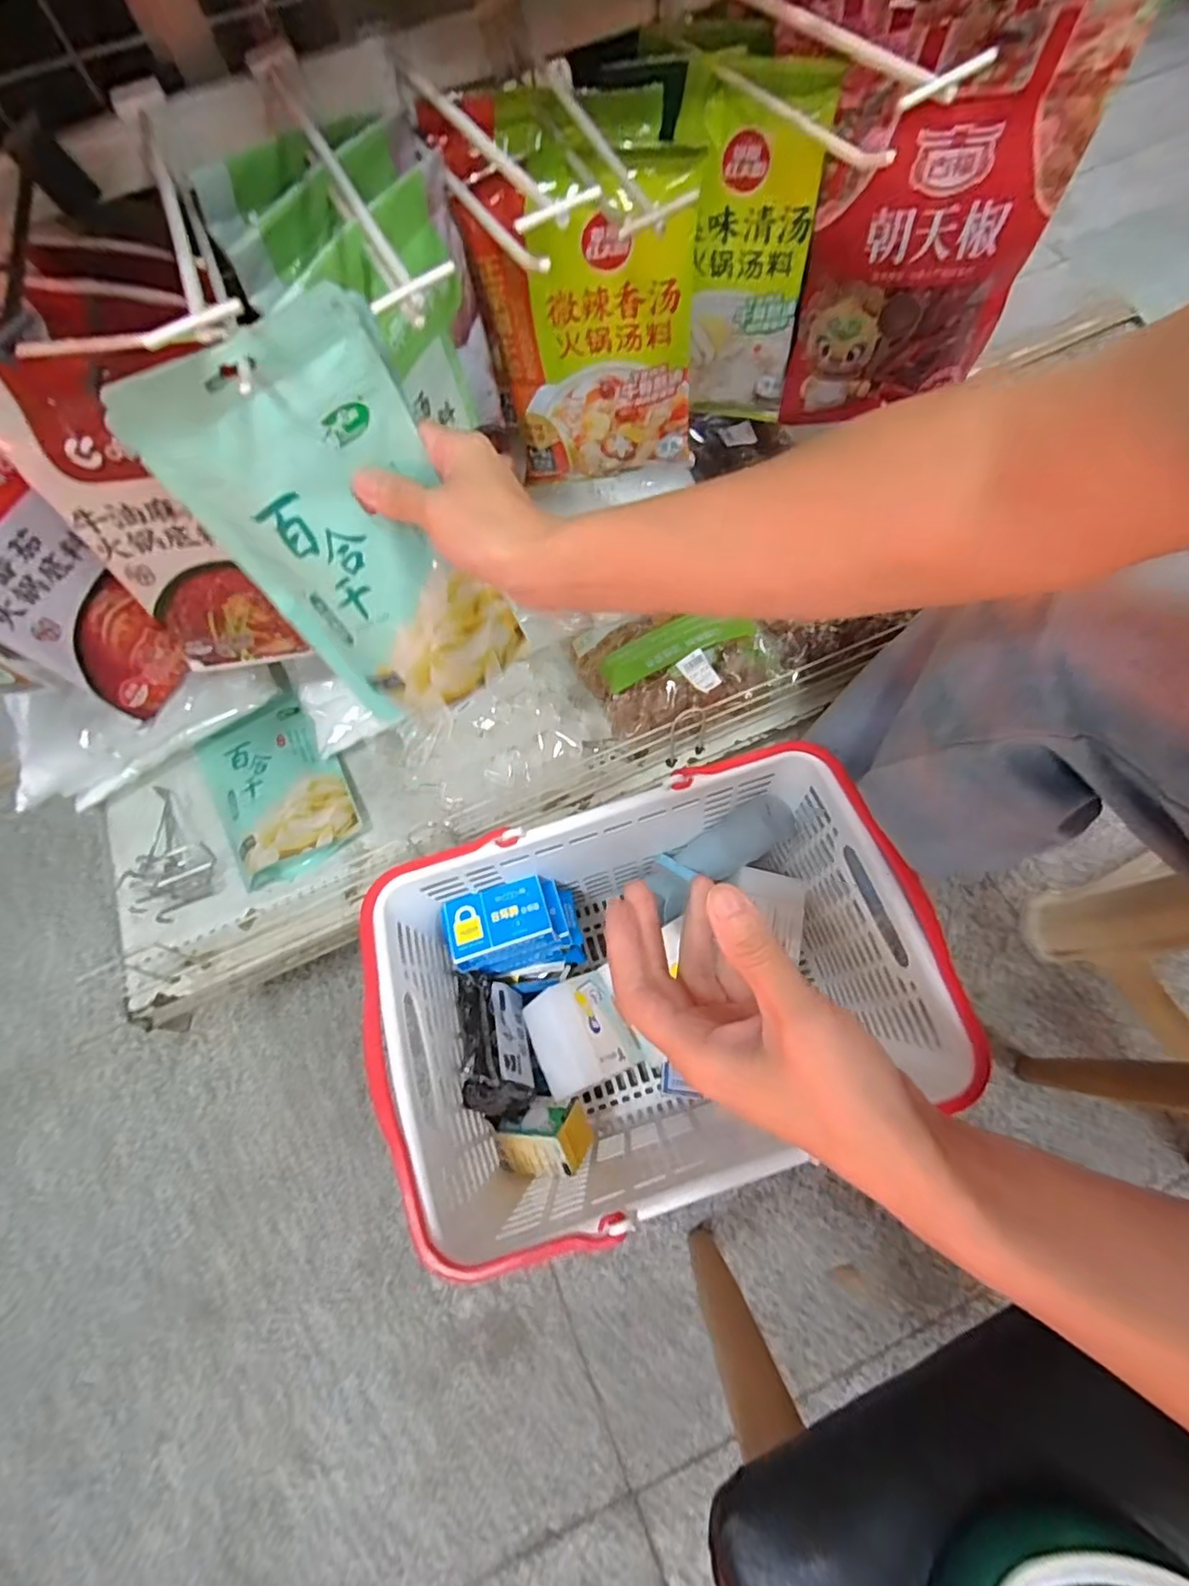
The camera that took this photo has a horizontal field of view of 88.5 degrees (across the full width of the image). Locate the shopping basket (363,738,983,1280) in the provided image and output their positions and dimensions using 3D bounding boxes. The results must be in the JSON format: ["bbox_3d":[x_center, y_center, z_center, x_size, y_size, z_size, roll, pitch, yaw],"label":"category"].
[{"bbox_3d":[0.048,0.184,0.596,0.450,0.231,0.325,-17,67,-2],"label":"shopping basket"}]

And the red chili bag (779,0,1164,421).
[{"bbox_3d":[0.244,-0.398,0.452,0.159,0.222,0.049,-8,67,2],"label":"red chili bag"}]

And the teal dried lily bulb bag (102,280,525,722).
[{"bbox_3d":[-0.145,-0.146,0.369,0.134,0.221,0.017,-24,43,4],"label":"teal dried lily bulb bag"}]

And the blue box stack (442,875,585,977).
[{"bbox_3d":[-0.081,0.134,0.616,0.126,0.069,0.084,-11,67,0],"label":"blue box stack"}]

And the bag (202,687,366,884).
[{"bbox_3d":[-0.326,-0.009,0.625,0.118,0.037,0.187,-31,69,-8],"label":"bag"}]

